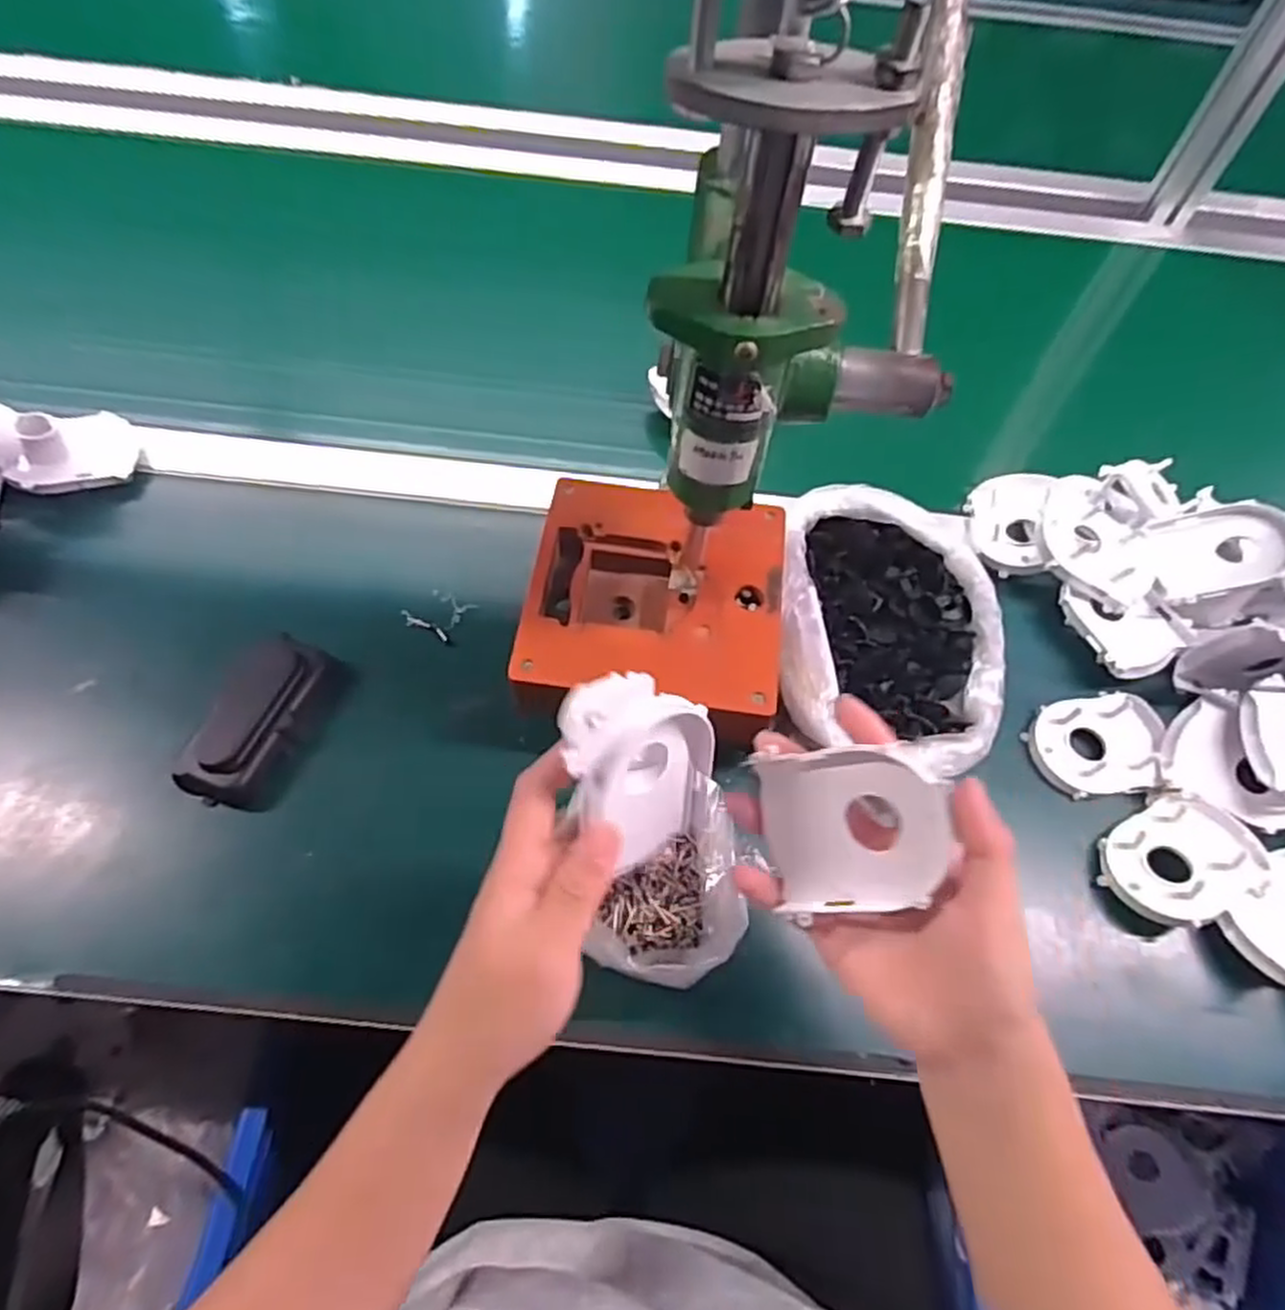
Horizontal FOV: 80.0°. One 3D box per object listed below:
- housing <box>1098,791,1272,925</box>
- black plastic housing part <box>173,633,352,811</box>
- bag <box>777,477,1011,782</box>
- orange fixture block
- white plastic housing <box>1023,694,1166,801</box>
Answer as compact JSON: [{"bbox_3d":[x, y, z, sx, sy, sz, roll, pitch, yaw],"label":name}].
[{"bbox_3d":[0.317,0.123,0.453,0.077,0.036,0.067,-26,66,-17],"label":"housing"},{"bbox_3d":[-0.231,0.039,0.470,0.055,0.023,0.108,18,61,6],"label":"black plastic housing part"},{"bbox_3d":[0.162,-0.016,0.492,0.150,0.044,0.196,7,60,0],"label":"bag"},{"bbox_3d":[0.007,-0.027,0.479,0.153,0.047,0.162,9,60,0],"label":"orange fixture block"},{"bbox_3d":[0.295,0.057,0.496,0.081,0.017,0.067,-6,61,-8],"label":"white plastic housing"}]

